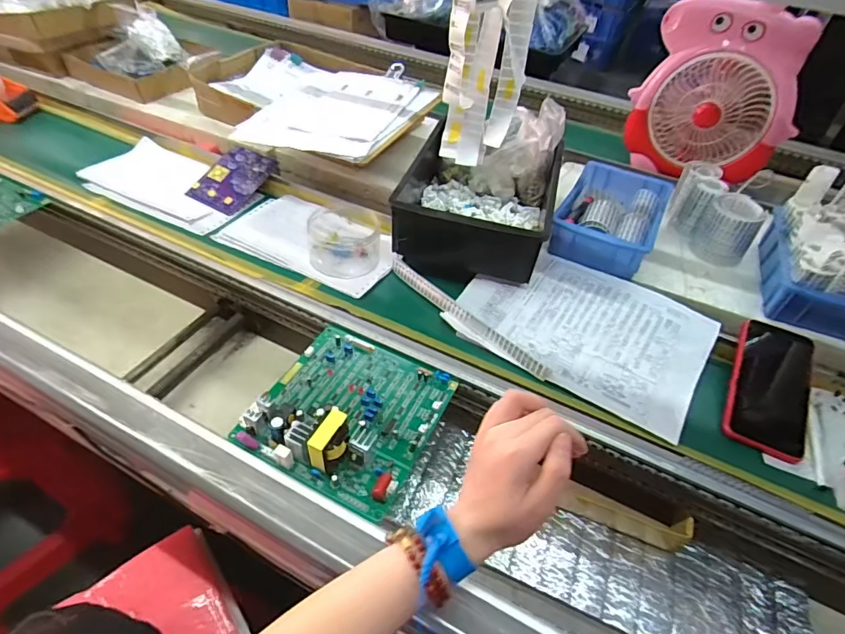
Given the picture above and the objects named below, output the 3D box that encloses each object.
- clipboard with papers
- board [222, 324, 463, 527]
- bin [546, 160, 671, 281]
[{"bbox_3d":[-0.116,-0.335,0.756,0.225,0.026,0.301,20,48,12],"label":"clipboard with papers"},{"bbox_3d":[-0.078,0.084,0.492,0.186,0.046,0.182,22,48,14],"label":"board"},{"bbox_3d":[0.272,-0.150,0.687,0.133,0.058,0.206,25,49,17],"label":"bin"}]

